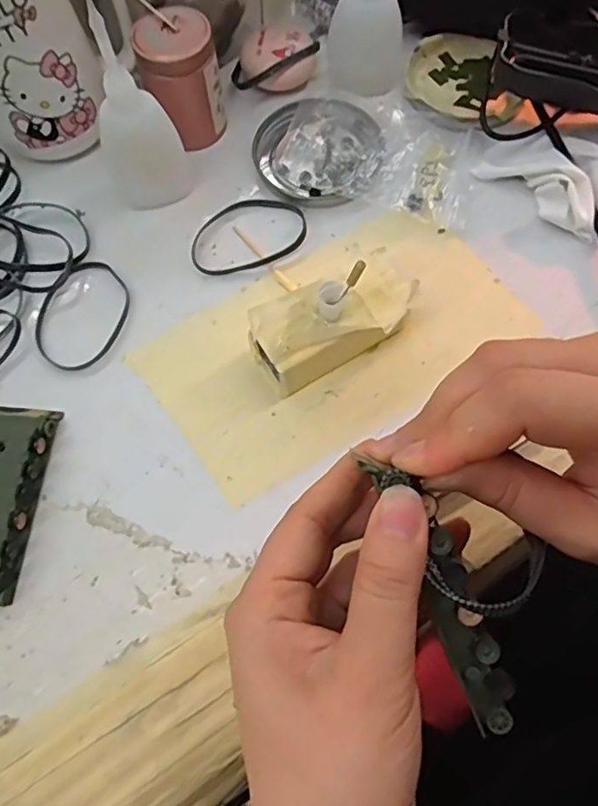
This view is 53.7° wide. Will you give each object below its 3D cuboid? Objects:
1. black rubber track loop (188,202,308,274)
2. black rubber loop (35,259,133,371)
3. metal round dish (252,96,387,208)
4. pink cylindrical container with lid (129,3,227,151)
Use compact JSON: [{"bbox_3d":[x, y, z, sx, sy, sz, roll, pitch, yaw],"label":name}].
[{"bbox_3d":[-0.030,-0.100,0.348,0.069,0.004,0.048,-12,69,-3],"label":"black rubber track loop"},{"bbox_3d":[-0.122,-0.051,0.332,0.047,0.005,0.066,21,71,10],"label":"black rubber loop"},{"bbox_3d":[0.014,-0.156,0.363,0.079,0.009,0.077,-1,69,2],"label":"metal round dish"},{"bbox_3d":[-0.069,-0.191,0.353,0.045,0.064,0.044,-1,69,2],"label":"pink cylindrical container with lid"}]

